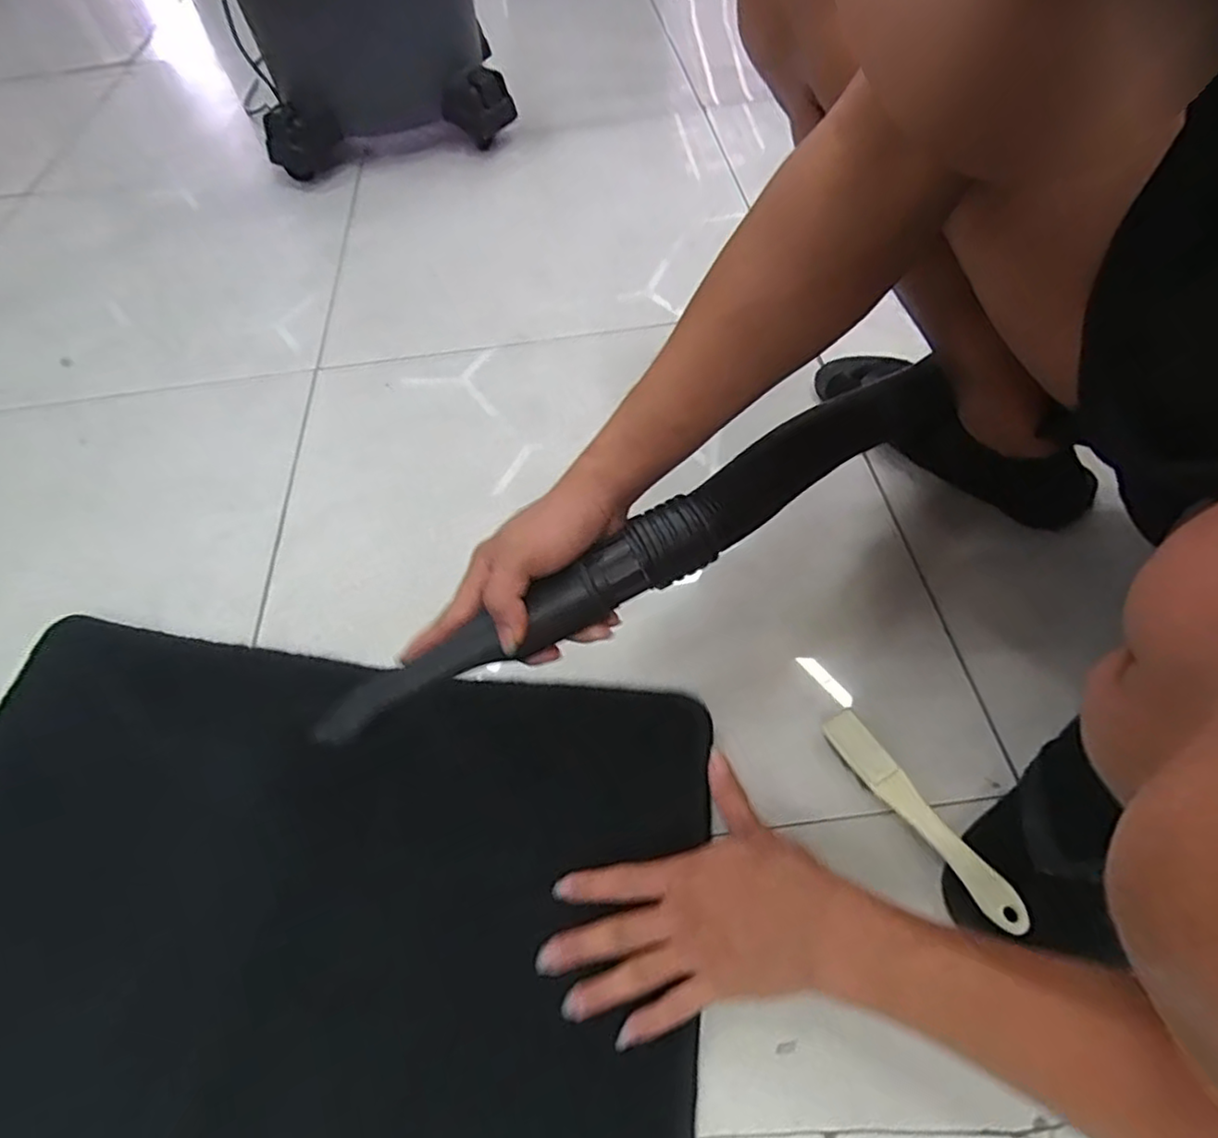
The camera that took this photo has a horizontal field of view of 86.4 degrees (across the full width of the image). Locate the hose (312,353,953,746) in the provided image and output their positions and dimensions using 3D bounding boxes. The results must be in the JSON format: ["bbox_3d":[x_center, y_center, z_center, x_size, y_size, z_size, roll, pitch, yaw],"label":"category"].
[{"bbox_3d":[0.056,-0.029,0.451,0.532,0.053,0.058,-30,58,-14],"label":"hose"}]

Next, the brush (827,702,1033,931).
[{"bbox_3d":[0.211,0.168,0.449,0.027,0.041,0.160,-27,58,-14],"label":"brush"}]

